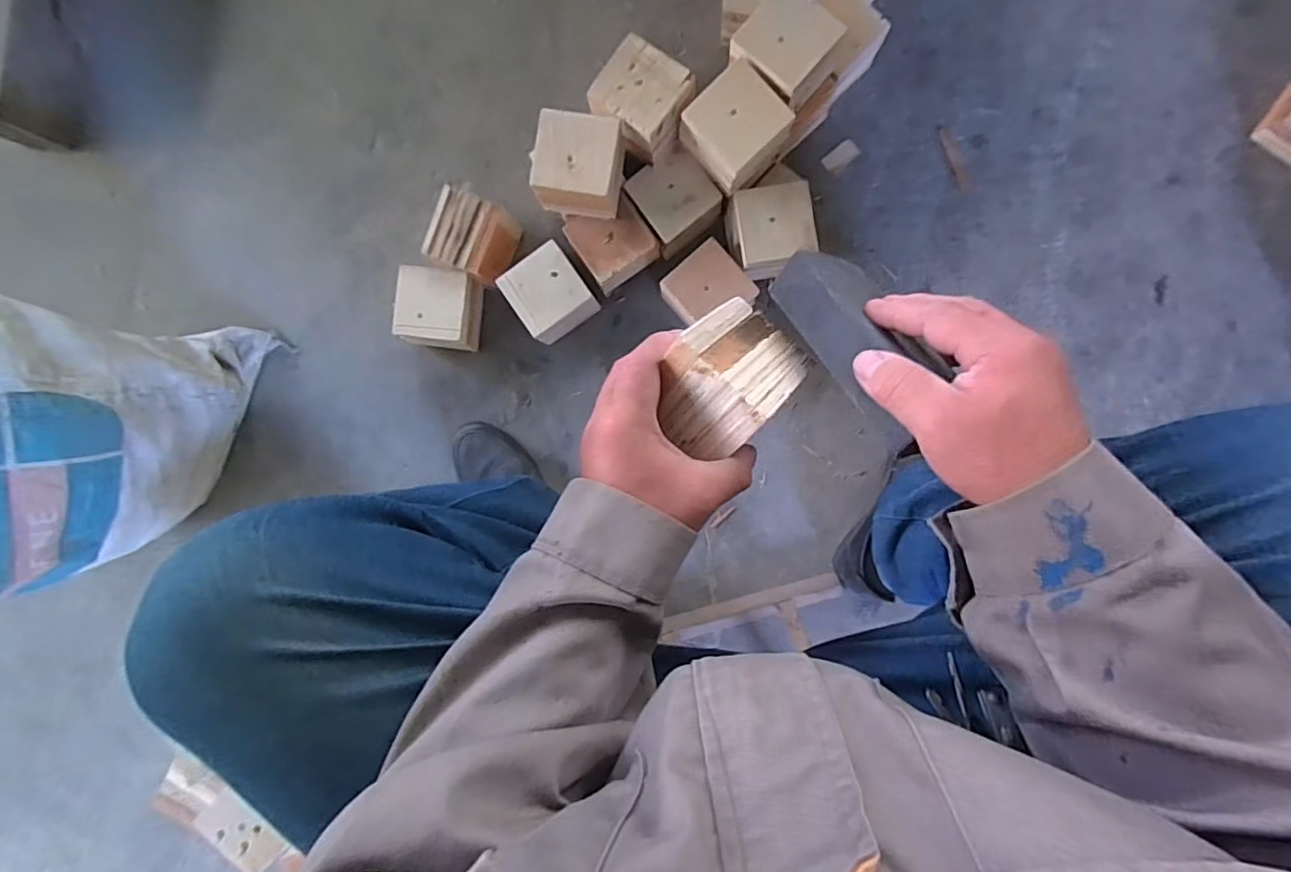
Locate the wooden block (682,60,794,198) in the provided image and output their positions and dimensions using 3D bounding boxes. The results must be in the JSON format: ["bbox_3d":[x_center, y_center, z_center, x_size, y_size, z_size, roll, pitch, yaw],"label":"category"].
[{"bbox_3d":[0.105,-0.350,0.658,0.094,0.063,0.102,-40,87,3],"label":"wooden block"}]

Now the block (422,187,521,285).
[{"bbox_3d":[-0.229,-0.263,0.777,0.089,0.101,0.098,19,91,4],"label":"block"}]

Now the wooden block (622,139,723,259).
[{"bbox_3d":[0.037,-0.306,0.743,0.095,0.071,0.098,-35,87,5],"label":"wooden block"}]

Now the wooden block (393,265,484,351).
[{"bbox_3d":[-0.277,-0.168,0.776,0.095,0.078,0.100,8,91,5],"label":"wooden block"}]

